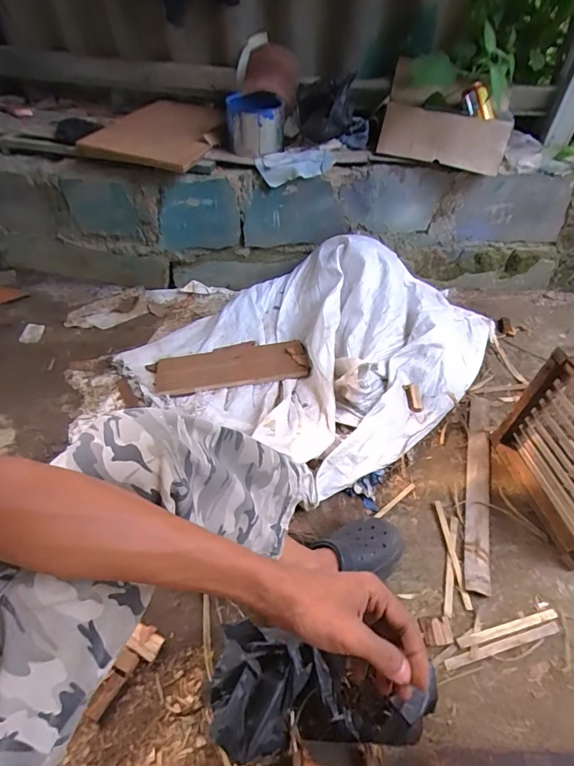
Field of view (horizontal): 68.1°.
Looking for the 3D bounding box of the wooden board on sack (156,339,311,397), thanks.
[{"bbox_3d":[-0.148,-0.046,1.133,0.398,0.024,0.136,-9,56,-4],"label":"wooden board on sack"}]

